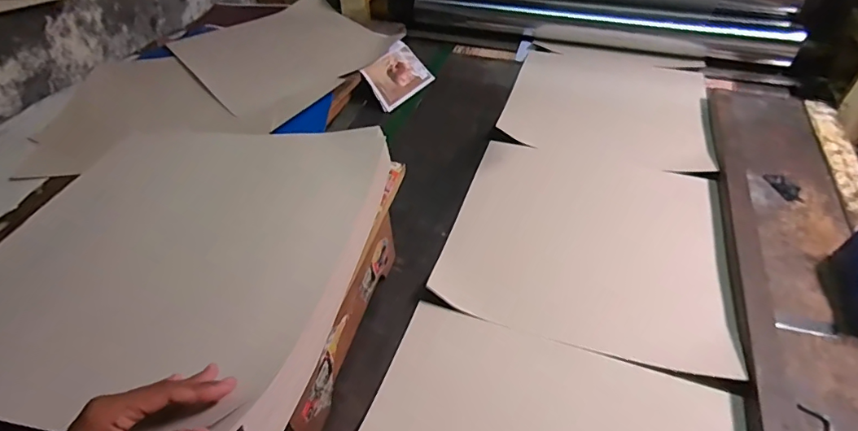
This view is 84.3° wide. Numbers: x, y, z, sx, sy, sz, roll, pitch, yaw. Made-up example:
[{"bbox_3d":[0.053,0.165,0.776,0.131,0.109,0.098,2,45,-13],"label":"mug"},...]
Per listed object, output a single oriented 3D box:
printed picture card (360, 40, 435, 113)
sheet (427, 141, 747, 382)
[{"bbox_3d":[-0.076,-0.343,1.165,0.013,0.120,0.189,-21,24,50],"label":"printed picture card"},{"bbox_3d":[0.274,0.040,0.855,0.435,0.073,0.437,13,47,15],"label":"sheet"}]

